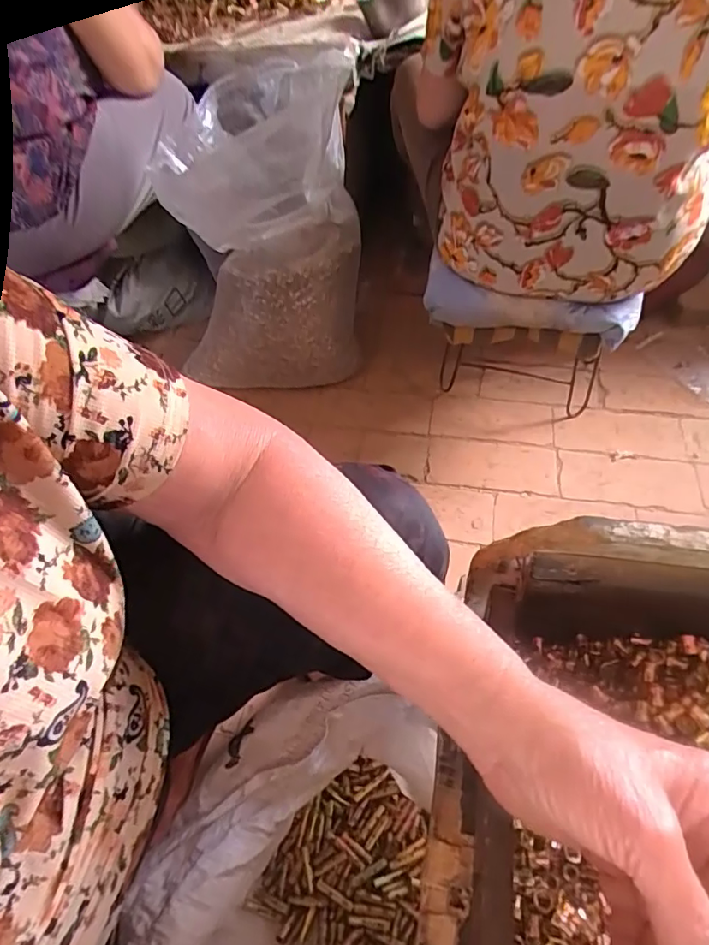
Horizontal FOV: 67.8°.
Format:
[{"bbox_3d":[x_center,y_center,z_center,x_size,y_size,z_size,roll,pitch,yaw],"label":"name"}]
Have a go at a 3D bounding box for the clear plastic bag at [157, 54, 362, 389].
[{"bbox_3d":[-0.165,-0.520,0.872,0.304,0.232,0.171,-14,52,-6],"label":"clear plastic bag"}]

